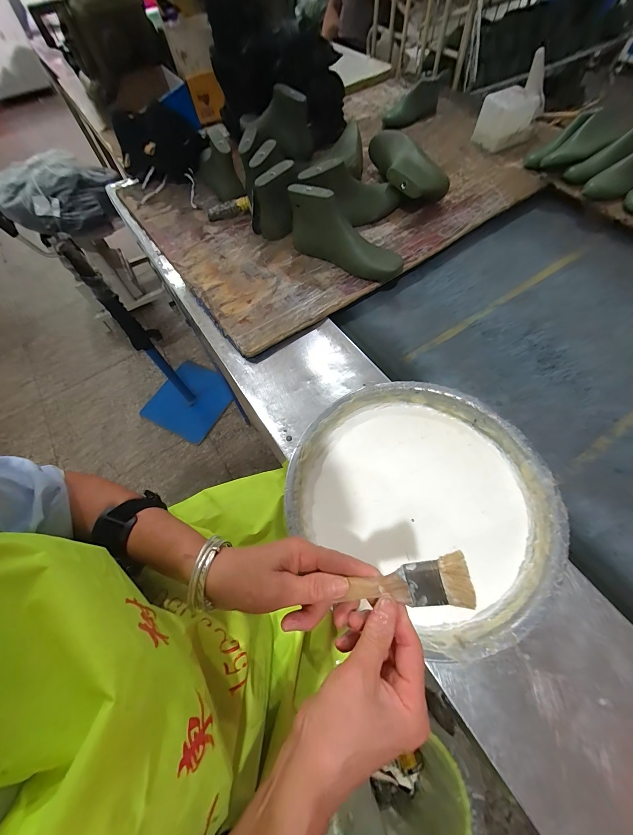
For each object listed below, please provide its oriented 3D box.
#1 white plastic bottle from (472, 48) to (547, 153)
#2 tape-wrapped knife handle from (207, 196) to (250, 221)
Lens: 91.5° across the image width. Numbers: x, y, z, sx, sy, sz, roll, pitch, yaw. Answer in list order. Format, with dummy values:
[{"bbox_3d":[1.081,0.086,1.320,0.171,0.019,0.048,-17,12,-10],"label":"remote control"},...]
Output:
[{"bbox_3d":[0.562,-0.884,0.874,0.176,0.151,0.101,-30,64,-11],"label":"white plastic bottle"},{"bbox_3d":[-0.232,-0.543,0.801,0.121,0.033,0.027,-8,68,15],"label":"tape-wrapped knife handle"}]

